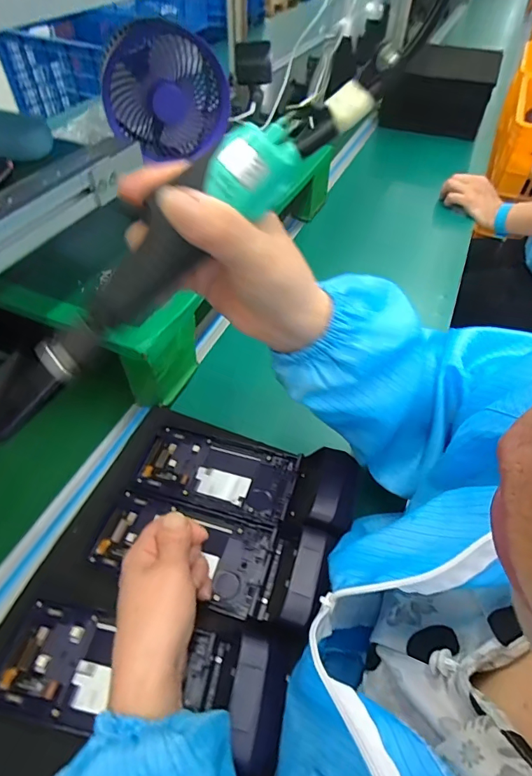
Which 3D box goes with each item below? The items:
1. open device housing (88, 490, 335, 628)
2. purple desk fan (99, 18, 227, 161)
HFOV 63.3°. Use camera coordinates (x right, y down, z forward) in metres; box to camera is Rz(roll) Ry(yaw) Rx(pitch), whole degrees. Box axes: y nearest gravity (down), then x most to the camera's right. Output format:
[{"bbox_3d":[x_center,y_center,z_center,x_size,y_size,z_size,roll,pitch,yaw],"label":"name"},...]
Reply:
[{"bbox_3d":[-0.050,0.149,0.393,0.213,0.049,0.080,10,46,19],"label":"open device housing"},{"bbox_3d":[-0.127,-0.370,0.554,0.149,0.144,0.045,-15,52,-14],"label":"purple desk fan"}]

